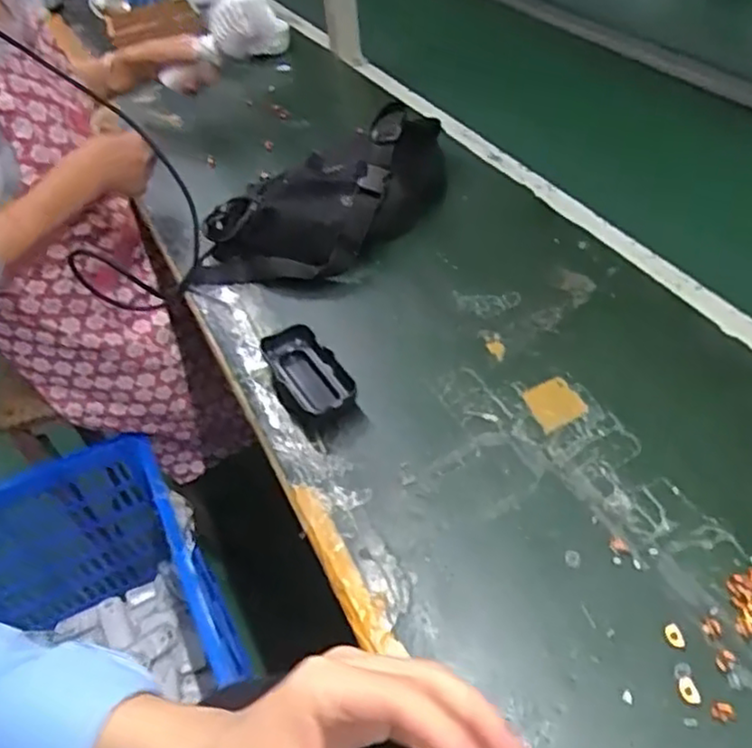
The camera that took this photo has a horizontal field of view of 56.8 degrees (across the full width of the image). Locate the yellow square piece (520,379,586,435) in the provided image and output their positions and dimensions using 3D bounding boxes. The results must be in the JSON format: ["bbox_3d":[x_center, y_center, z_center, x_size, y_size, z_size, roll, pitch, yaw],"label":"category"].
[{"bbox_3d":[0.151,0.024,0.593,0.041,0.004,0.046,-21,46,-12],"label":"yellow square piece"}]

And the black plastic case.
[{"bbox_3d":[-0.060,-0.003,0.632,0.047,0.035,0.095,-30,48,-20],"label":"black plastic case"}]

